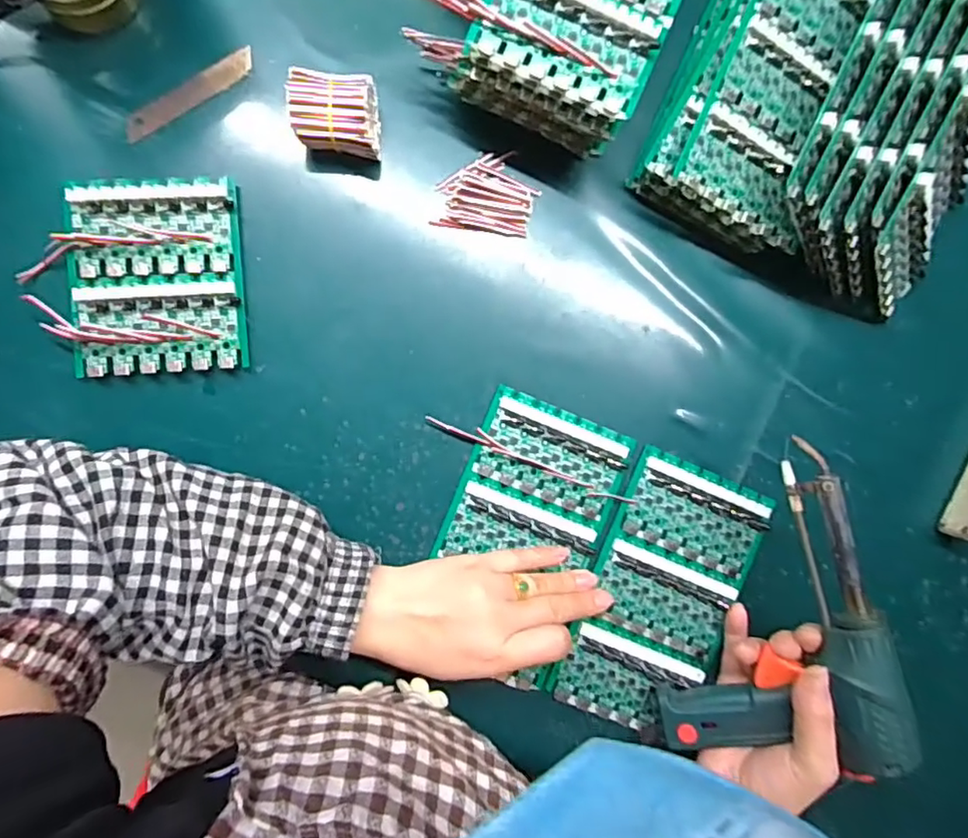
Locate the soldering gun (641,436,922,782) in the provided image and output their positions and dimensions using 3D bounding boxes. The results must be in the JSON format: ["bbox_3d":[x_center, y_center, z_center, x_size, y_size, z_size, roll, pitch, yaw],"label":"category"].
[{"bbox_3d":[0.200,0.137,0.357,0.105,0.077,0.212,23,89,-7],"label":"soldering gun"}]

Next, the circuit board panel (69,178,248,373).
[{"bbox_3d":[-0.213,-0.092,0.370,0.109,0.006,0.124,-3,91,-5],"label":"circuit board panel"}]

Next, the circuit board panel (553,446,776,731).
[{"bbox_3d":[0.129,0.124,0.408,0.101,0.013,0.184,21,89,-7],"label":"circuit board panel"}]

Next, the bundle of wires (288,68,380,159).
[{"bbox_3d":[-0.097,-0.196,0.385,0.055,0.045,0.047,0,90,-5],"label":"bundle of wires"}]

